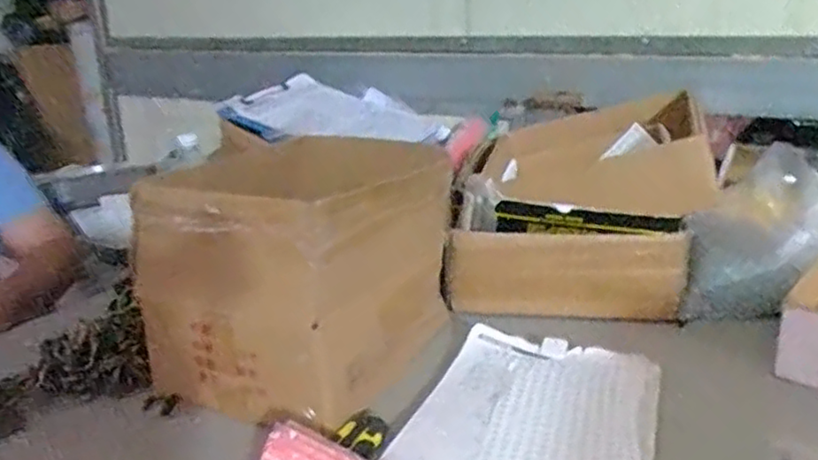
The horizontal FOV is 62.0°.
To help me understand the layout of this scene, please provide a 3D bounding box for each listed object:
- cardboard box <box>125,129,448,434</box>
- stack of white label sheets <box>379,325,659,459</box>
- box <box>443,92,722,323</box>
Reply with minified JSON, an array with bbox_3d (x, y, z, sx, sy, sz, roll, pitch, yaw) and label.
[{"bbox_3d":[-0.127,0.038,0.827,0.269,0.226,0.320,7,20,19],"label":"cardboard box"},{"bbox_3d":[0.127,0.192,0.691,0.231,0.015,0.316,8,20,20],"label":"stack of white label sheets"},{"bbox_3d":[0.240,-0.029,0.979,0.330,0.247,0.238,5,19,14],"label":"box"}]

